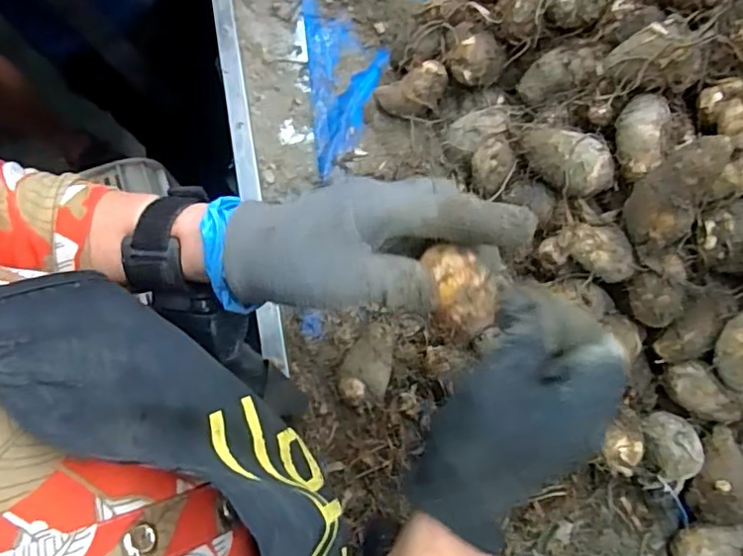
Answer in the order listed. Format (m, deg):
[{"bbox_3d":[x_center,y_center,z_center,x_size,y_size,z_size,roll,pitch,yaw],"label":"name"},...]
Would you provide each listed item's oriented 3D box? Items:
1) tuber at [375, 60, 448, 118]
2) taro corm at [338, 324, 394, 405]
[{"bbox_3d":[0.039,-0.169,0.541,0.065,0.029,0.043,-19,75,21],"label":"tuber"},{"bbox_3d":[-0.003,0.069,0.470,0.038,0.033,0.068,17,76,4],"label":"taro corm"}]

